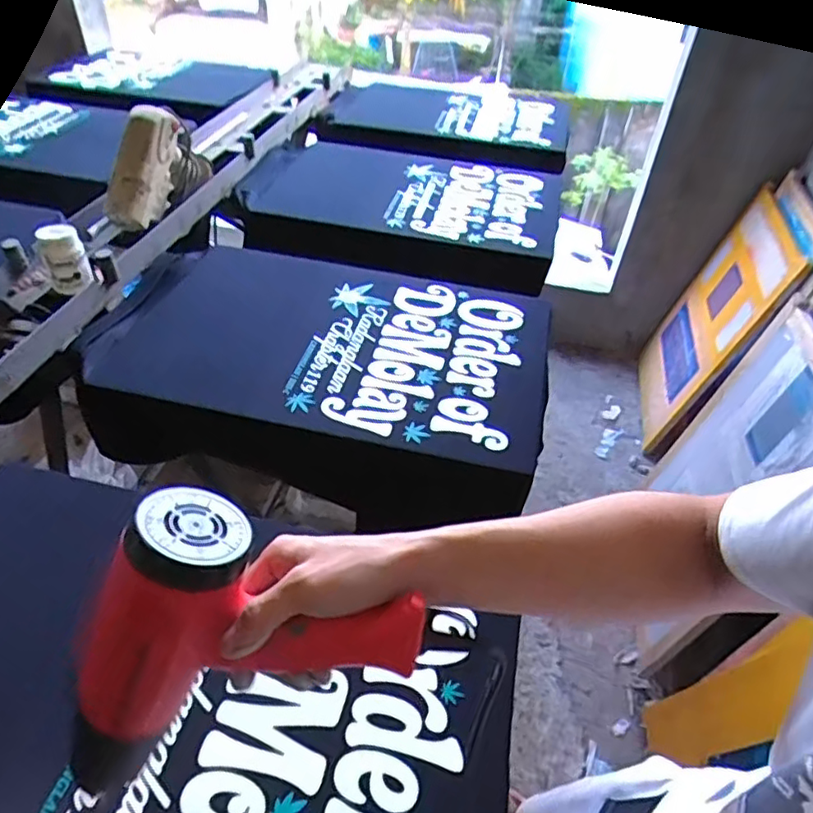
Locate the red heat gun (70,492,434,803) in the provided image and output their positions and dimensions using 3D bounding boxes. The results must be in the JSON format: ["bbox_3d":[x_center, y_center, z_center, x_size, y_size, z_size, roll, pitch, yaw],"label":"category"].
[{"bbox_3d":[-0.115,0.148,0.401,0.236,0.207,0.085,-6,43,-8],"label":"red heat gun"}]

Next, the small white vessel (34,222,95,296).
[{"bbox_3d":[-0.552,-0.245,0.969,0.063,0.104,0.066,-22,49,-25],"label":"small white vessel"}]

